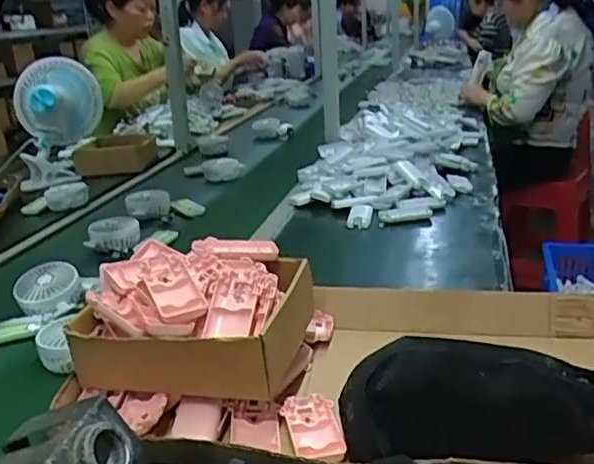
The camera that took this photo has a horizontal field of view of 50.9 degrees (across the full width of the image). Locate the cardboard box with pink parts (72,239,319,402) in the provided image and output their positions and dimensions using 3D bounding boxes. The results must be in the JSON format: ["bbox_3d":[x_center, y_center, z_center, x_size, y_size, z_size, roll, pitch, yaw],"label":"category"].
[{"bbox_3d":[-0.107,0.087,0.677,0.215,0.103,0.190,2,20,13],"label":"cardboard box with pink parts"}]

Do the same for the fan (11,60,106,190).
[{"bbox_3d":[-0.630,-0.305,1.661,0.222,0.288,0.128,-10,21,-18],"label":"fan"}]

